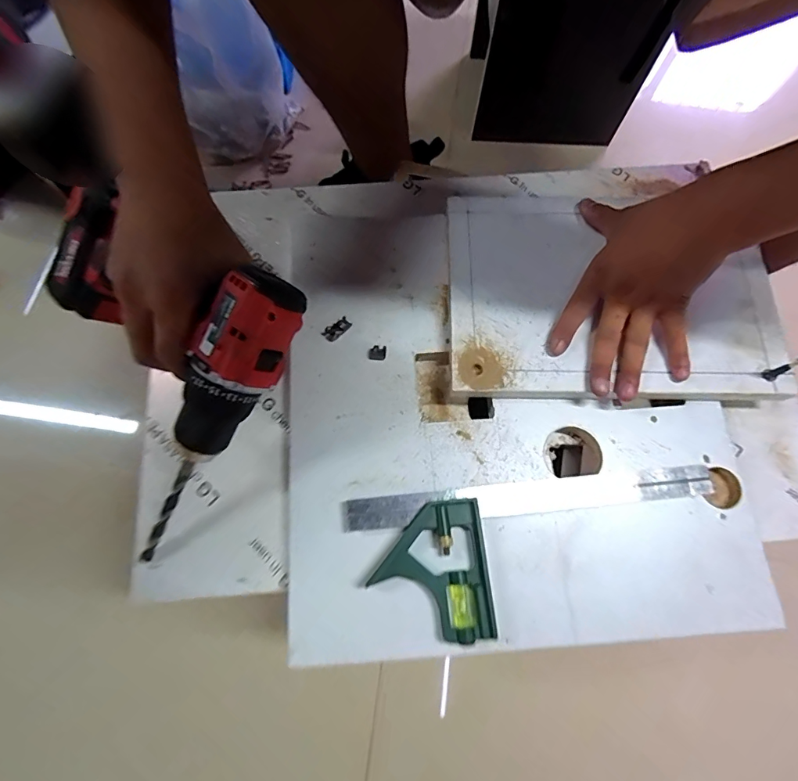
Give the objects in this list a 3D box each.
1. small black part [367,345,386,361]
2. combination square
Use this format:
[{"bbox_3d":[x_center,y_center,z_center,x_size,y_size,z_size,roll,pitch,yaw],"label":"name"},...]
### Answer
[{"bbox_3d":[-0.020,-0.035,0.405,0.017,0.009,0.012,3,73,0],"label":"small black part"},{"bbox_3d":[0.111,0.129,0.347,0.299,0.018,0.107,-4,73,-2],"label":"combination square"}]

